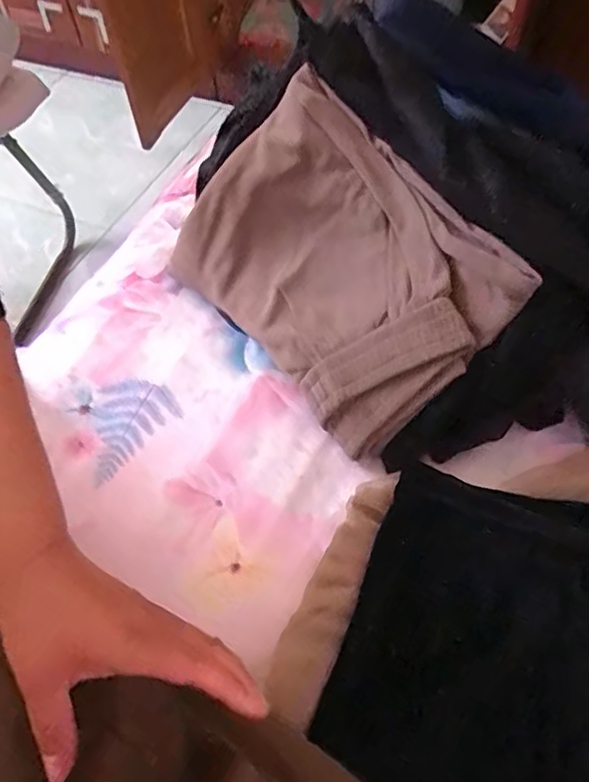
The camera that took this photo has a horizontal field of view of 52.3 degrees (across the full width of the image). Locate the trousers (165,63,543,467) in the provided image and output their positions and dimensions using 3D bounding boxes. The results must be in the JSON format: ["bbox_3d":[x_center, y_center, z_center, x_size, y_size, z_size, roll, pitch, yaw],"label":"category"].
[{"bbox_3d":[0.023,-0.115,0.540,0.228,0.052,0.311,-49,67,18],"label":"trousers"}]

